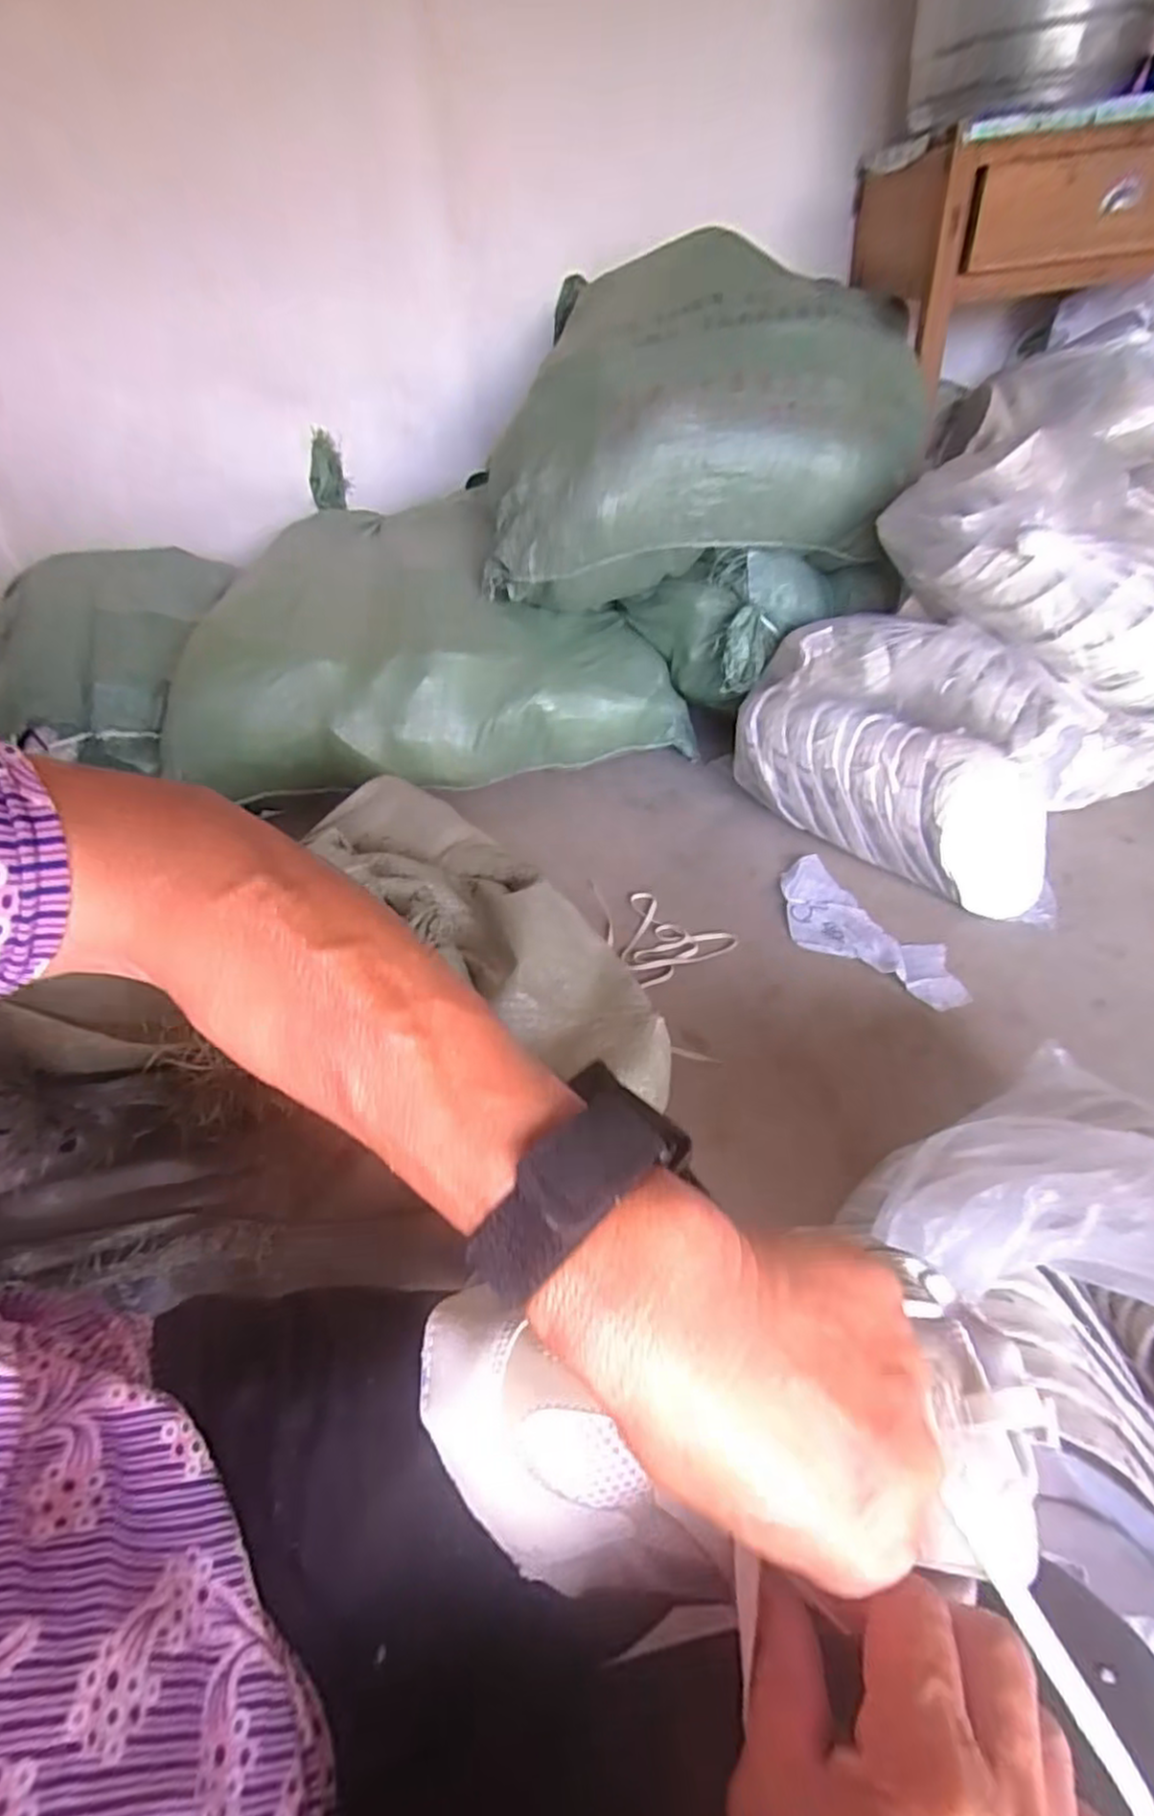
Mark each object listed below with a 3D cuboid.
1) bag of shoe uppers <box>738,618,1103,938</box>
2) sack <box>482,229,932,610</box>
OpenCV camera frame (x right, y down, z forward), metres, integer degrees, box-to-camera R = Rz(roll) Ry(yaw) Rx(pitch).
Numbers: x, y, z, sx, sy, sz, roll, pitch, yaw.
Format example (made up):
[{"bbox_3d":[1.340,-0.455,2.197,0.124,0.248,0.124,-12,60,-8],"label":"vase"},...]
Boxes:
[{"bbox_3d":[0.450,-0.212,1.036,0.487,0.302,0.198,30,53,35],"label":"bag of shoe uppers"},{"bbox_3d":[0.168,-0.828,1.274,0.682,0.416,0.524,-6,41,2],"label":"sack"}]

